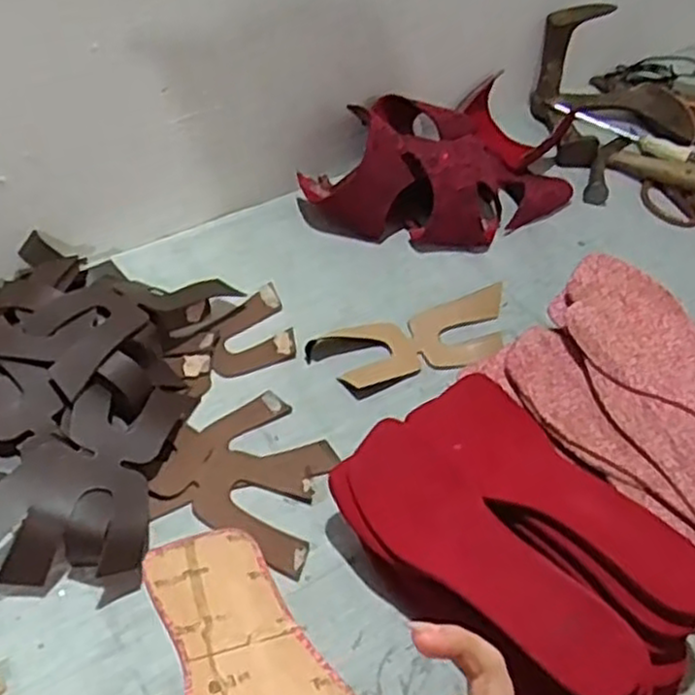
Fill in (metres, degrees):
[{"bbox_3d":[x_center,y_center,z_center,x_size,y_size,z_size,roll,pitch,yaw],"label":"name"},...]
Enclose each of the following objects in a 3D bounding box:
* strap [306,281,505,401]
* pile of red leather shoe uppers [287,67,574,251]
[{"bbox_3d":[0.071,-0.005,0.721,0.211,0.015,0.084,-14,50,-20],"label":"strap"},{"bbox_3d":[0.126,-0.212,0.871,0.337,0.104,0.187,-26,56,-27],"label":"pile of red leather shoe uppers"}]

